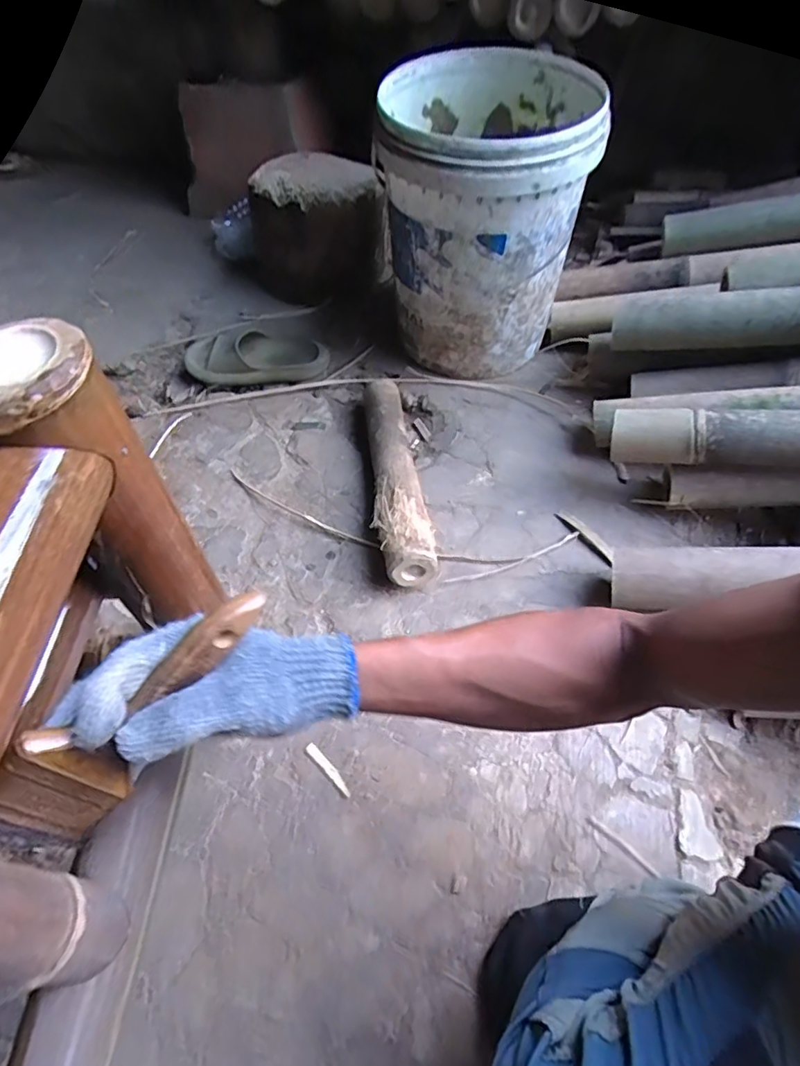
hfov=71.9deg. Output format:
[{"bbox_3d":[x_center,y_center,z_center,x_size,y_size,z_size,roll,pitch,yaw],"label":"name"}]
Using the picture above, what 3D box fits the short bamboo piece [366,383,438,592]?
[{"bbox_3d":[-0.008,-0.100,0.821,0.080,0.071,0.389,-8,53,-3],"label":"short bamboo piece"}]

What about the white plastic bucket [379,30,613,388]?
[{"bbox_3d":[0.121,-0.453,0.858,0.276,0.396,0.271,-1,53,2],"label":"white plastic bucket"}]

